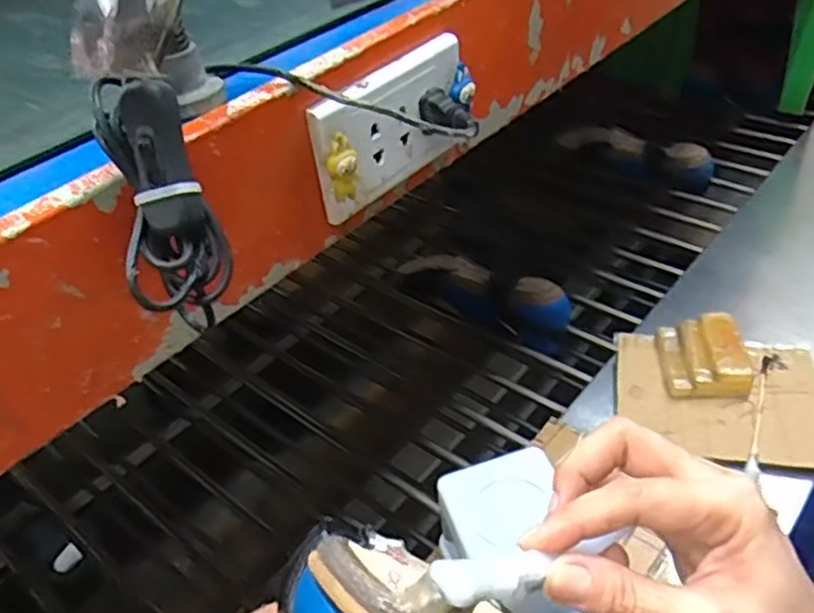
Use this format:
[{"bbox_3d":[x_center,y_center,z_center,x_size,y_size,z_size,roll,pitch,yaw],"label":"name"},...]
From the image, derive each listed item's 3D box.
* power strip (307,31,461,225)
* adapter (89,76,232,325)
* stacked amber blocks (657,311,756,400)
[{"bbox_3d":[-0.005,-0.101,0.403,0.022,0.077,0.115,23,46,36],"label":"power strip"},{"bbox_3d":[-0.097,-0.038,0.283,0.035,0.103,0.032,-16,17,-9],"label":"adapter"},{"bbox_3d":[0.329,0.054,0.781,0.089,0.040,0.107,0,40,9],"label":"stacked amber blocks"}]

